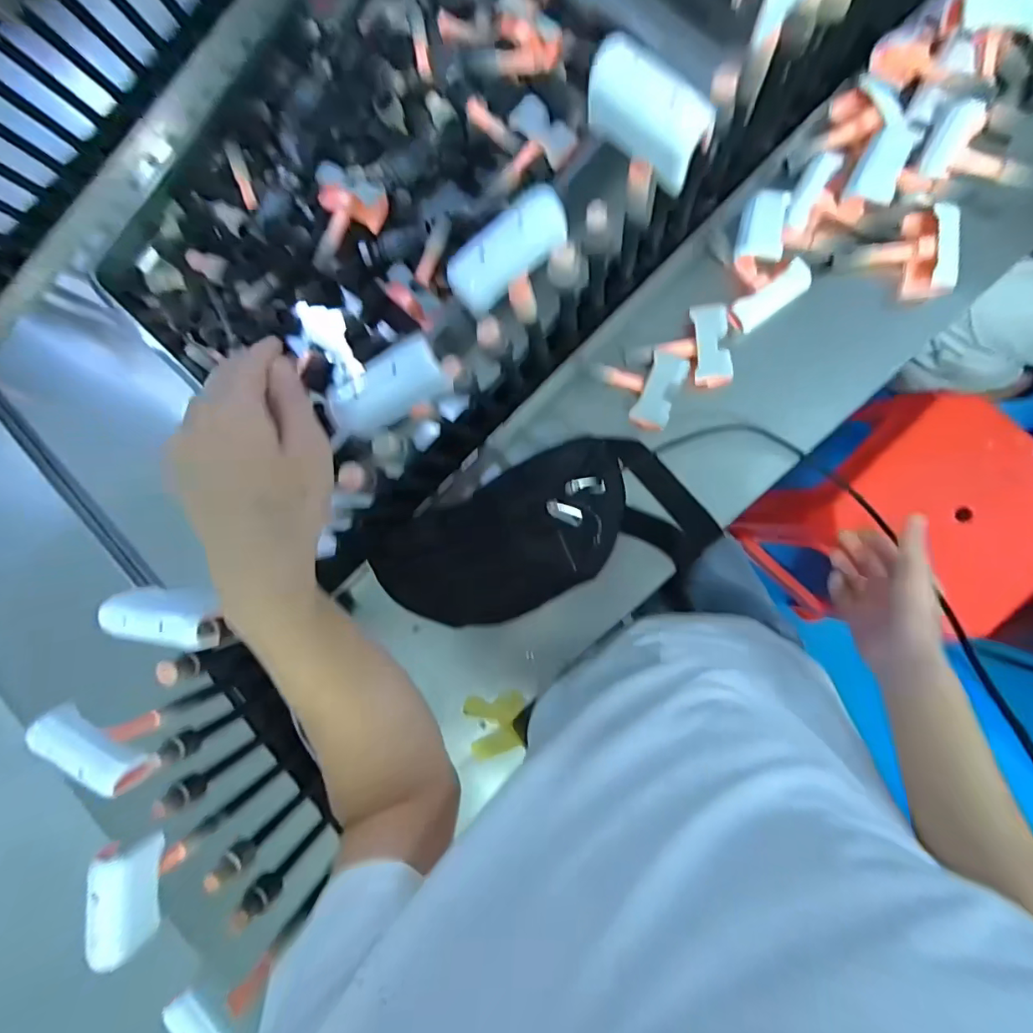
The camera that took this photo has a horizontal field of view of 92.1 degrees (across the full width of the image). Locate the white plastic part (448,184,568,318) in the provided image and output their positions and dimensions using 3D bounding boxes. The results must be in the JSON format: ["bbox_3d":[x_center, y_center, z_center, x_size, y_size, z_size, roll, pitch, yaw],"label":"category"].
[{"bbox_3d":[-0.008,-0.167,0.311,0.079,0.040,0.024,-35,47,7],"label":"white plastic part"}]

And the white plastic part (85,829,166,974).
[{"bbox_3d":[-0.288,0.284,0.367,0.023,0.044,0.076,-12,82,43],"label":"white plastic part"}]

